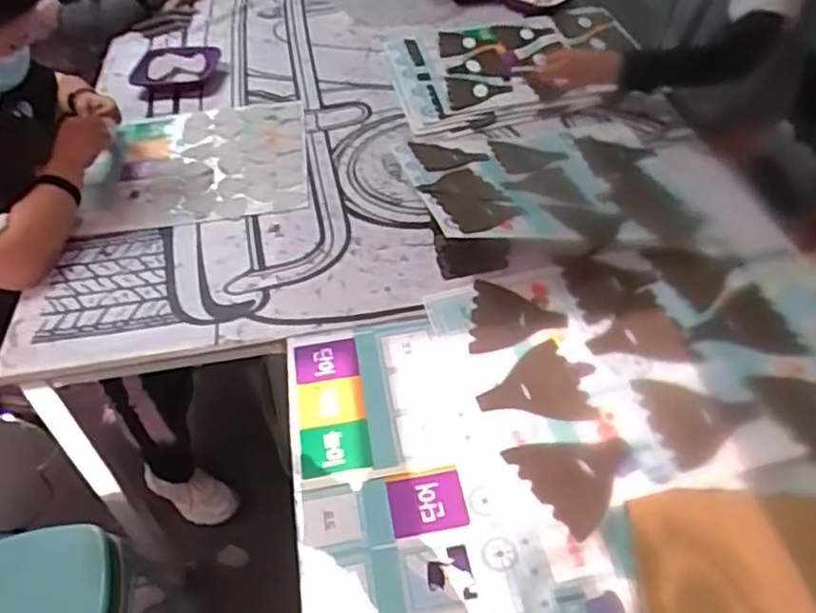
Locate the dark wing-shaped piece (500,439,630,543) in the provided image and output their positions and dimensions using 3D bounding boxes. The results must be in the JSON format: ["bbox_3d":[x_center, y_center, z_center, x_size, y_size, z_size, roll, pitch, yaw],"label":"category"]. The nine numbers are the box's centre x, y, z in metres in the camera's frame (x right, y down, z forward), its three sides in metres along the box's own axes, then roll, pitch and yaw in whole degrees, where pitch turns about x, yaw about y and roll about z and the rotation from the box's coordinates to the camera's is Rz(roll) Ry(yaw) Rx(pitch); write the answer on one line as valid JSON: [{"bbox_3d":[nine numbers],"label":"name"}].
[{"bbox_3d":[0.197,0.183,0.793,0.126,0.011,0.131,-26,47,-20],"label":"dark wing-shaped piece"}]

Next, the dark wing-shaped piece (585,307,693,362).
[{"bbox_3d":[0.312,0.042,0.947,0.133,0.005,0.108,-8,44,-3],"label":"dark wing-shaped piece"}]

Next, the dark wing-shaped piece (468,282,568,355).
[{"bbox_3d":[0.156,0.014,0.983,0.131,0.010,0.145,1,44,8],"label":"dark wing-shaped piece"}]

